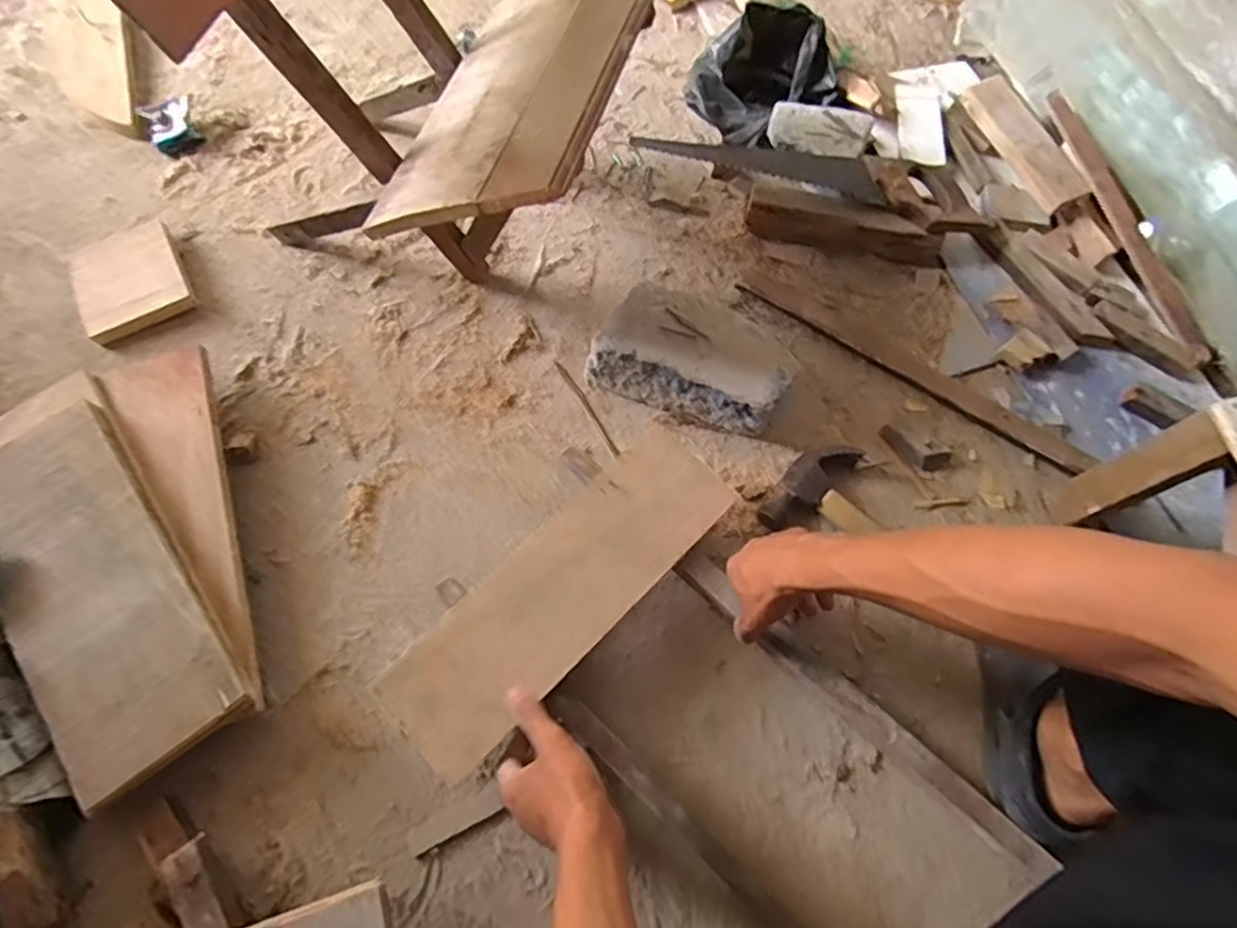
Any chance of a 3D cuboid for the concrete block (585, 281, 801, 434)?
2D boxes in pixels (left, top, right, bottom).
[{"bbox_3d":[0.081,-0.116,0.717,0.203,0.074,0.112,22,69,6],"label":"concrete block"}]

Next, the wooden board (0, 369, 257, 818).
[{"bbox_3d":[-0.489,0.089,0.589,0.150,0.014,0.401,-34,74,-14],"label":"wooden board"}]

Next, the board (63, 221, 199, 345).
[{"bbox_3d":[-0.567,-0.215,0.754,0.116,0.025,0.137,-28,72,-13],"label":"board"}]

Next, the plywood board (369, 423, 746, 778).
[{"bbox_3d":[-0.048,0.110,0.581,0.341,0.017,0.108,-42,80,-17],"label":"plywood board"}]

